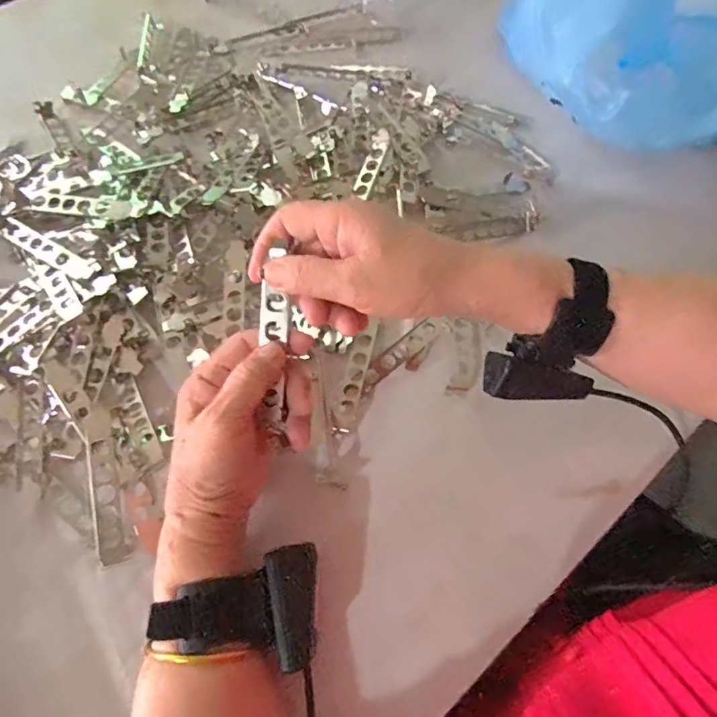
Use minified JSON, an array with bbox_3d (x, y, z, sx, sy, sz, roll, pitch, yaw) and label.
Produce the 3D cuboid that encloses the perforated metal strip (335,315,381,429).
[{"bbox_3d":[-0.001,0.010,0.407,0.018,0.009,0.100,12,65,5],"label":"perforated metal strip"}]

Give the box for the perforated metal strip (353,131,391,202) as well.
[{"bbox_3d":[0.013,-0.193,0.485,0.018,0.006,0.083,15,73,6],"label":"perforated metal strip"}]

